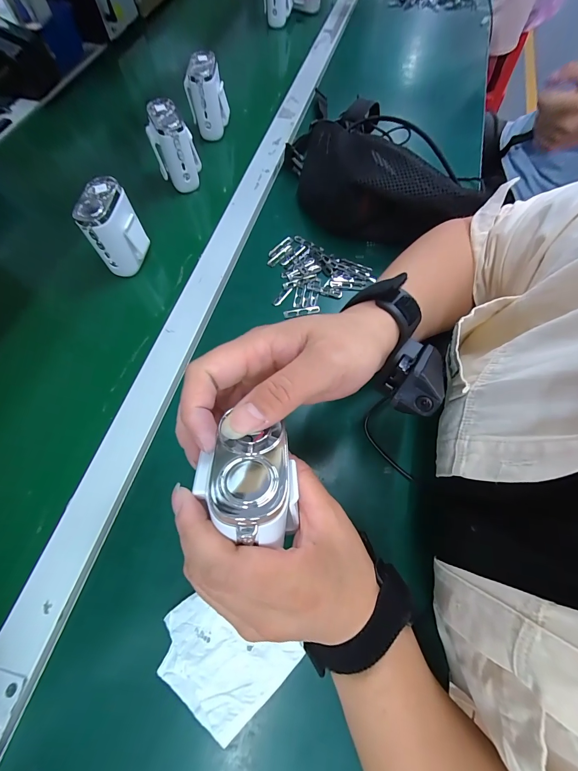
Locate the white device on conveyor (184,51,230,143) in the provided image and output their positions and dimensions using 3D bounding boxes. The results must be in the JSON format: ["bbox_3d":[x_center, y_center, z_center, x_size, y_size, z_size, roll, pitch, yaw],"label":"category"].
[{"bbox_3d":[-0.125,-0.440,0.479,0.060,0.083,0.056,-10,67,-5],"label":"white device on conveyor"}]

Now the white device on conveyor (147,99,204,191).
[{"bbox_3d":[-0.156,-0.325,0.425,0.056,0.083,0.057,-15,68,-7],"label":"white device on conveyor"}]

